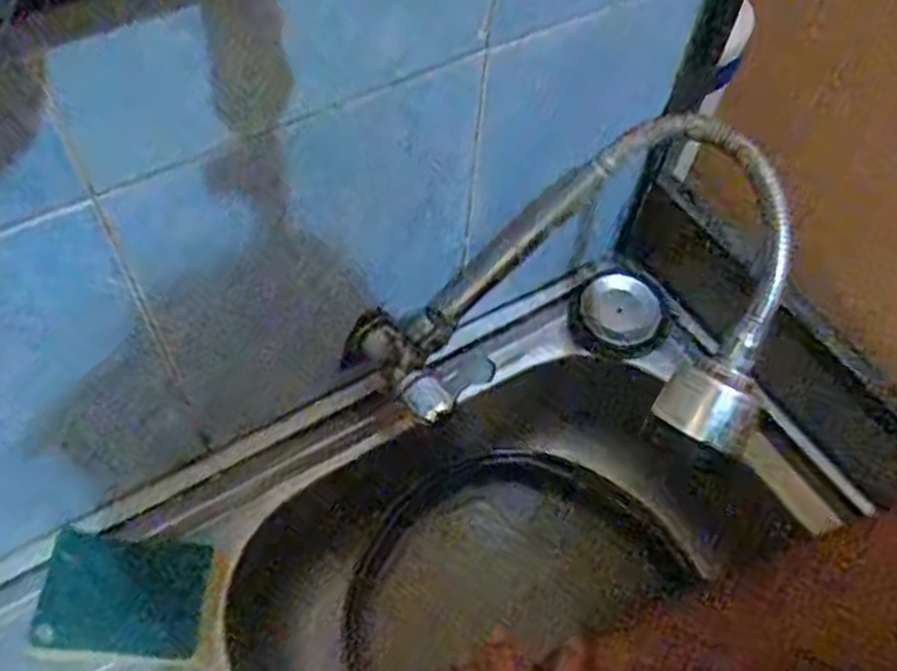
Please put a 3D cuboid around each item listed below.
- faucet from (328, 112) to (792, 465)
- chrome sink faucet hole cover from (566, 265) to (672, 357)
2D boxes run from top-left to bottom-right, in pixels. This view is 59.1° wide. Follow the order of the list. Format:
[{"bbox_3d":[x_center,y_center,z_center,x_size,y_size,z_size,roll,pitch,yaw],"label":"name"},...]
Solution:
[{"bbox_3d":[0.067,-0.032,0.471,0.231,0.181,0.155,23,58,10],"label":"faucet"},{"bbox_3d":[0.138,-0.022,0.630,0.076,0.019,0.064,24,58,10],"label":"chrome sink faucet hole cover"}]

